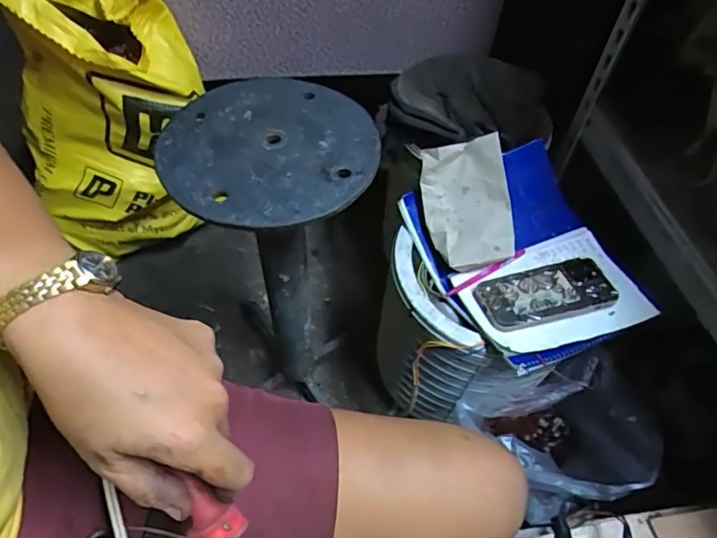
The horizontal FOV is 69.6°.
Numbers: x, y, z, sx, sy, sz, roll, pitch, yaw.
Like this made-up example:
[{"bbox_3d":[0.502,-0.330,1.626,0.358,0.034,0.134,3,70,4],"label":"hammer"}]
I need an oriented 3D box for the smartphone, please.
[{"bbox_3d":[0.235,0.030,0.652,0.159,0.012,0.081,-13,48,-7],"label":"smartphone"}]

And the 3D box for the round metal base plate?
[{"bbox_3d":[-0.088,-0.120,0.508,0.203,0.014,0.205,2,53,-2],"label":"round metal base plate"}]

